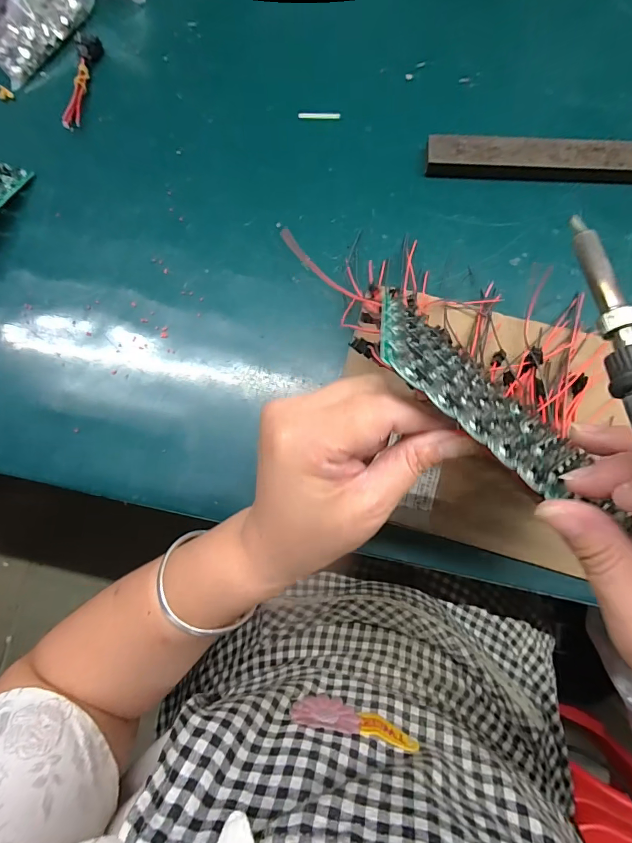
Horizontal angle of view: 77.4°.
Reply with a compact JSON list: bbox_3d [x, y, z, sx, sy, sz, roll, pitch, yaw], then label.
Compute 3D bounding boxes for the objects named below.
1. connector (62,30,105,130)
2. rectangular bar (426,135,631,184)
[{"bbox_3d":[-0.238,-0.345,0.400,0.021,0.010,0.110,4,79,2],"label":"connector"},{"bbox_3d":[0.209,-0.239,0.362,0.211,0.023,0.036,2,79,2],"label":"rectangular bar"}]

